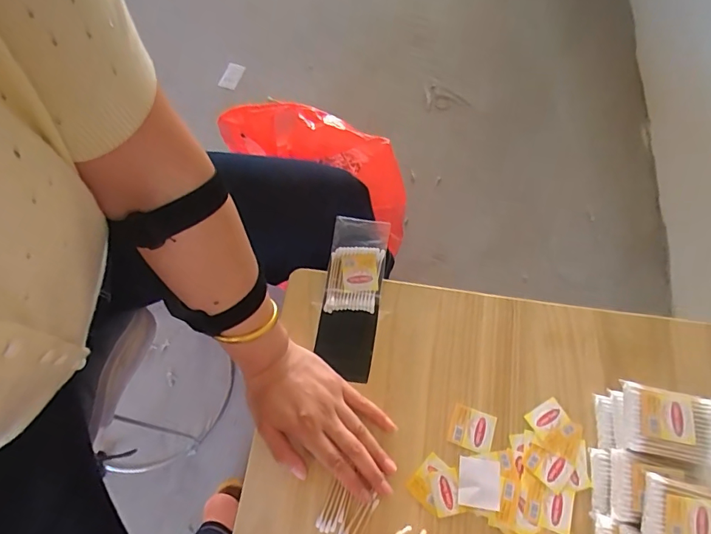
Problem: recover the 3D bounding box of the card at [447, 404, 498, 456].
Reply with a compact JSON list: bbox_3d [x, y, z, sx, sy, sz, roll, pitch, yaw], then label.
[{"bbox_3d":[0.117,0.162,0.468,0.042,0.004,0.039,18,66,9],"label":"card"}]

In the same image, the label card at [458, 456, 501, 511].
[{"bbox_3d":[0.118,0.206,0.446,0.038,0.006,0.043,7,65,4],"label":"label card"}]

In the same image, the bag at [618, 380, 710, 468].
[{"bbox_3d":[0.288,0.139,0.410,0.090,0.016,0.061,10,67,3],"label":"bag"}]

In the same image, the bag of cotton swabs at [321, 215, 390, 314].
[{"bbox_3d":[0.001,-0.003,0.535,0.062,0.016,0.111,7,65,4],"label":"bag of cotton swabs"}]

